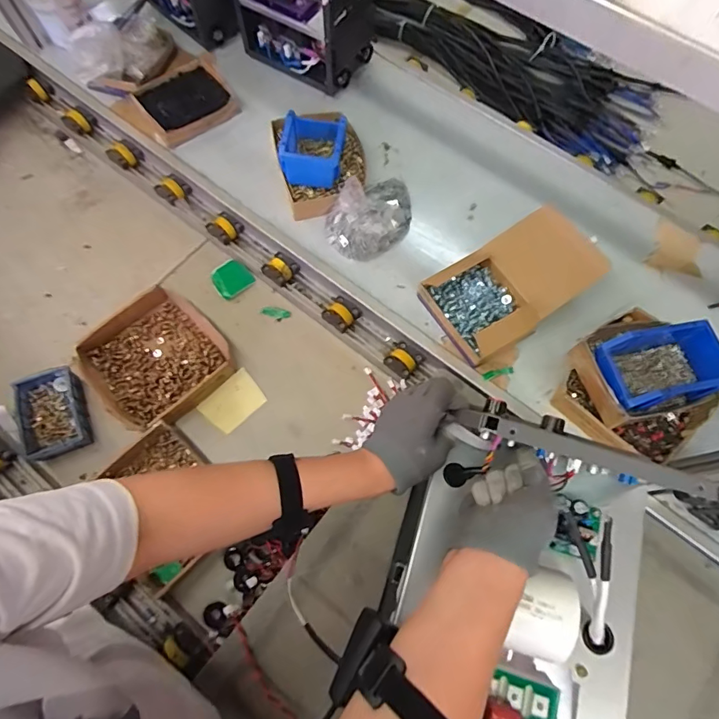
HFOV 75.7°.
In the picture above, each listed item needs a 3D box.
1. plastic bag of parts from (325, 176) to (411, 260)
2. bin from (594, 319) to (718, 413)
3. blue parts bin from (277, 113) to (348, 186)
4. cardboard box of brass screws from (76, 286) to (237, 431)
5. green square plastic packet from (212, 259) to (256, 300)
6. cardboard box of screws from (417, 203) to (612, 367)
[{"bbox_3d":[0.030,-0.271,0.836,0.187,0.106,0.120,-40,75,-14],"label":"plastic bag of parts"},{"bbox_3d":[0.439,0.013,0.673,0.164,0.065,0.108,-12,70,-6],"label":"bin"},{"bbox_3d":[-0.079,-0.392,0.837,0.103,0.080,0.136,6,69,1],"label":"blue parts bin"},{"bbox_3d":[-0.359,0.000,0.828,0.220,0.051,0.218,-41,75,-15],"label":"cardboard box of brass screws"},{"bbox_3d":[-0.248,-0.156,0.899,0.070,0.018,0.065,-40,75,-14],"label":"green square plastic packet"},{"bbox_3d":[0.257,-0.126,0.785,0.264,0.087,0.171,-30,73,-12],"label":"cardboard box of screws"}]

